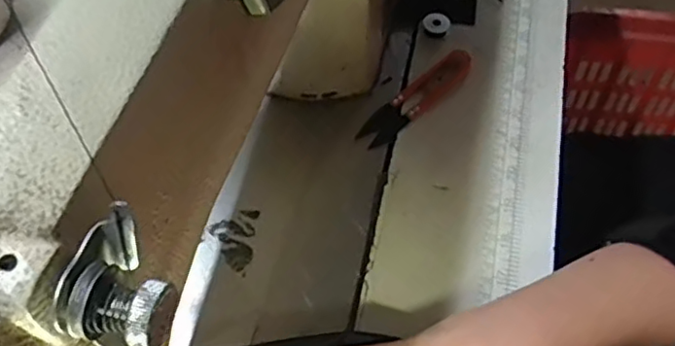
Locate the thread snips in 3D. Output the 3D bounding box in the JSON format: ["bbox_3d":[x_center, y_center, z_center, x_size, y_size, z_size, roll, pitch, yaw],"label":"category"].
[{"bbox_3d":[0.057,-0.055,0.450,0.099,0.008,0.025,-36,62,-20],"label":"thread snips"}]

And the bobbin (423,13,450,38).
[{"bbox_3d":[0.075,-0.112,0.487,0.020,0.009,0.021,-1,56,2],"label":"bobbin"}]

